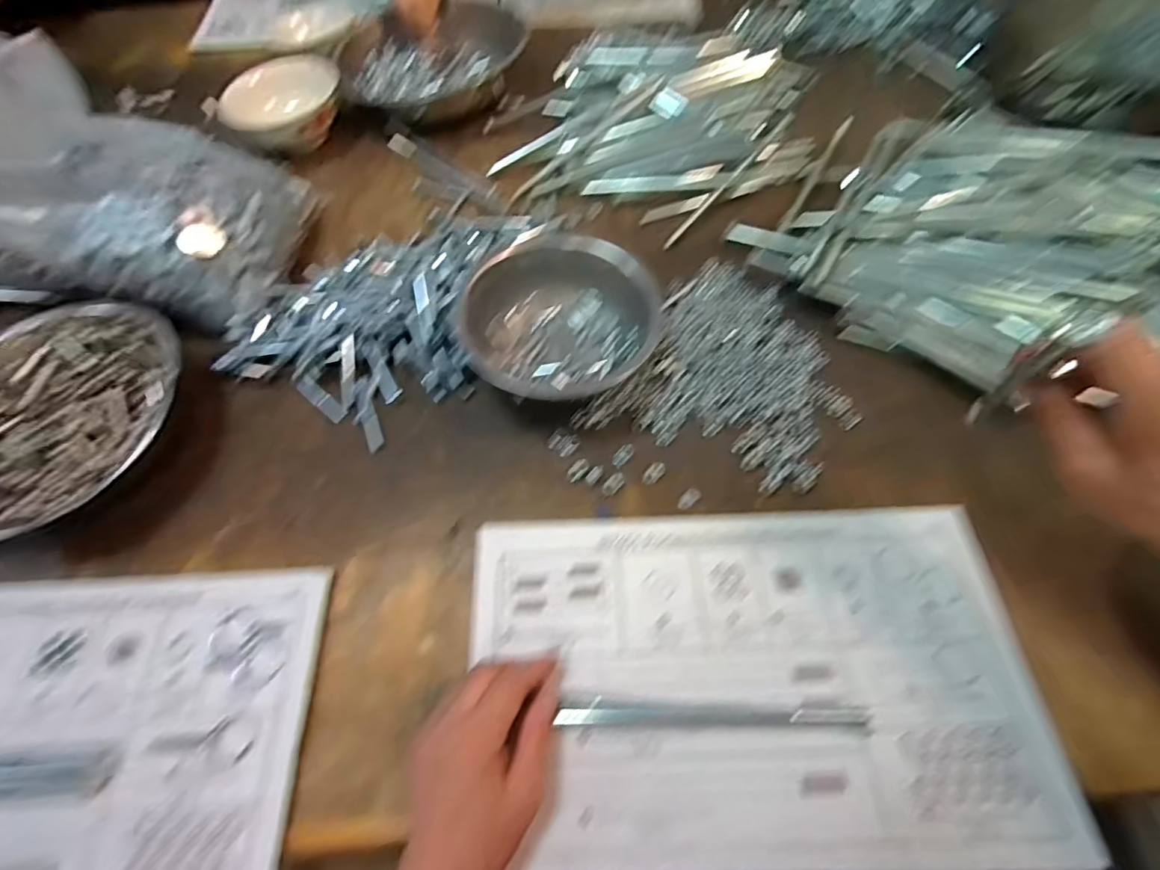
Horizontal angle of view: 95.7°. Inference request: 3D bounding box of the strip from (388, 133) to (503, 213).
[{"bbox_3d":[-0.167,-0.331,0.655,0.032,0.011,0.211,-42,67,-18],"label":"strip"}]

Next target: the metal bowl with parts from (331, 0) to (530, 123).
[{"bbox_3d":[-0.198,-0.508,0.716,0.231,0.057,0.183,3,61,5],"label":"metal bowl with parts"}]

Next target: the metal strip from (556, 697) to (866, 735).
[{"bbox_3d":[0.089,0.188,0.352,0.204,0.008,0.016,1,61,3],"label":"metal strip"}]

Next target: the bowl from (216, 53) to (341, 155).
[{"bbox_3d":[-0.376,-0.422,0.684,0.148,0.072,0.148,-1,61,2],"label":"bowl"}]

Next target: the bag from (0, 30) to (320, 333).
[{"bbox_3d":[-0.453,-0.229,0.502,0.290,0.187,0.214,-4,61,1],"label":"bag"}]

